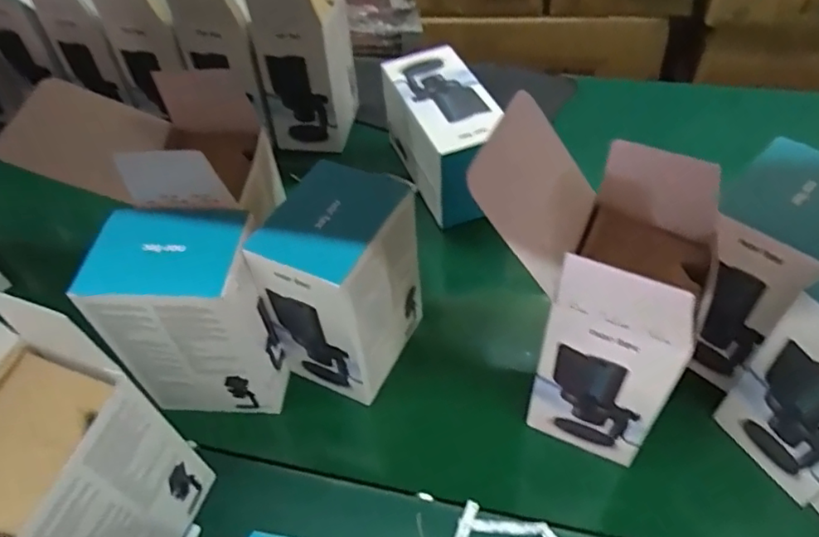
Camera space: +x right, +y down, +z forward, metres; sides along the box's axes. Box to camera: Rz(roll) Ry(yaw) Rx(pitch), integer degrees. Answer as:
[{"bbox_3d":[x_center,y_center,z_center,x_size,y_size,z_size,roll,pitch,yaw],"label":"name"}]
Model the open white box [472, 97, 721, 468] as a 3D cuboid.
[{"bbox_3d":[0.166,0.026,0.587,0.222,0.308,0.150,23,54,16],"label":"open white box"}]

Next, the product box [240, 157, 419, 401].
[{"bbox_3d":[-0.076,0.020,0.667,0.135,0.222,0.148,20,53,15],"label":"product box"}]

